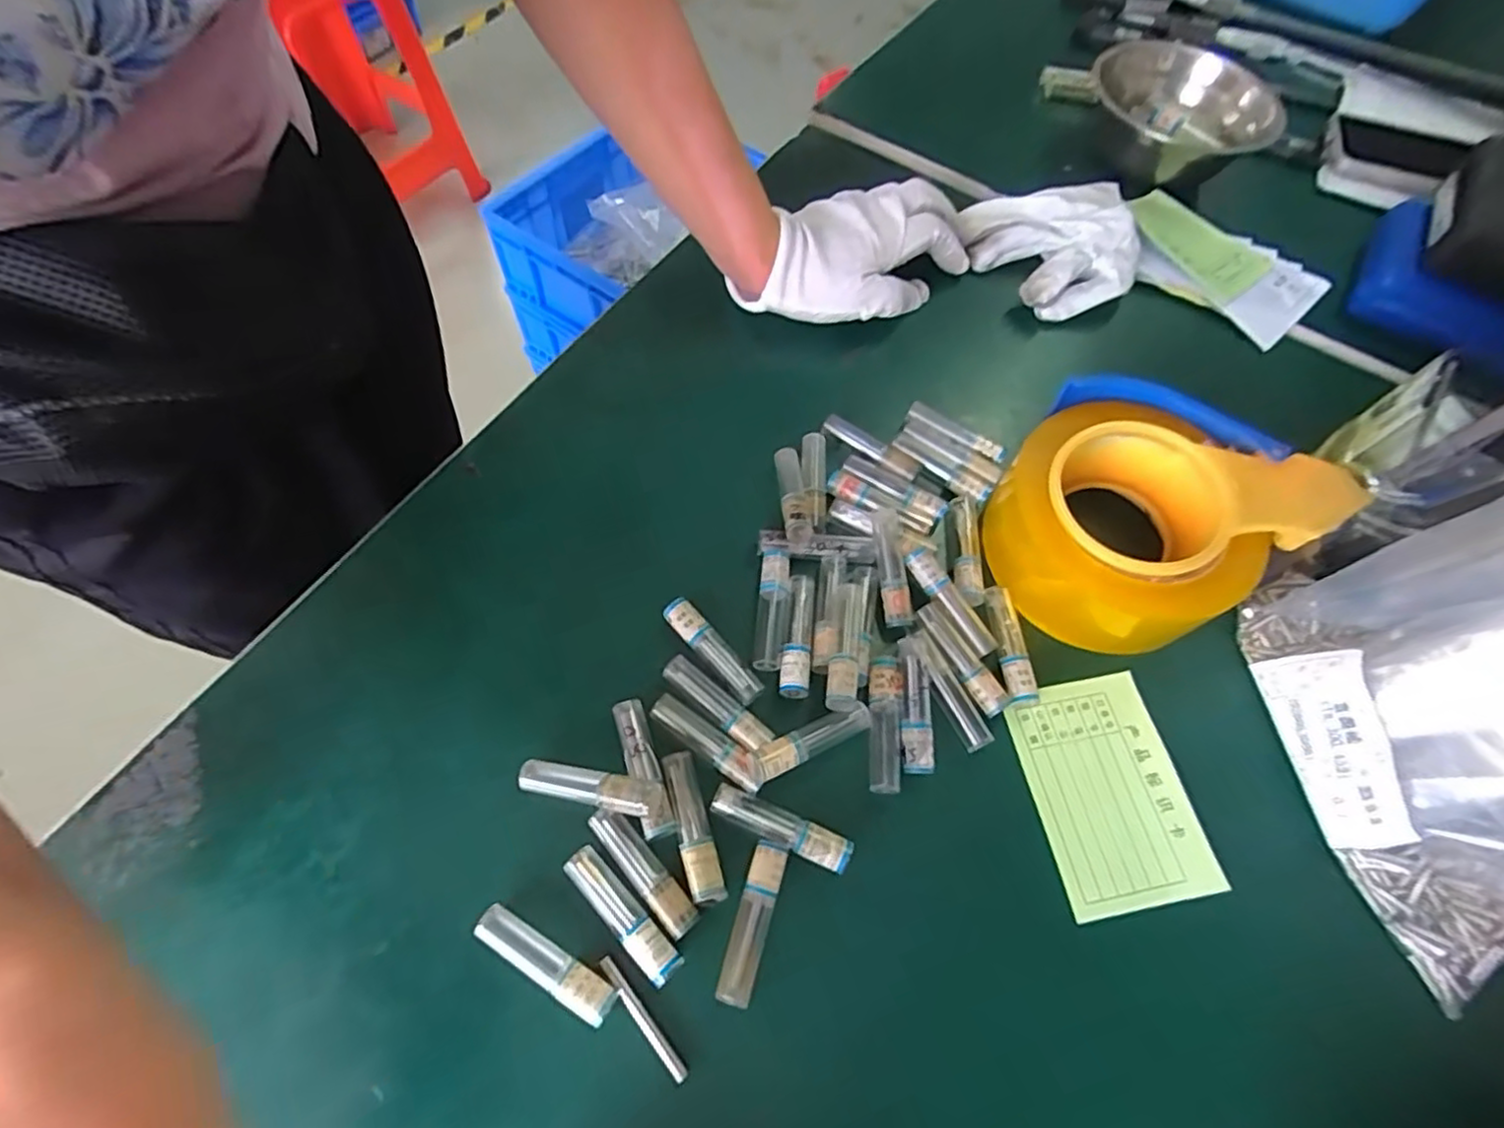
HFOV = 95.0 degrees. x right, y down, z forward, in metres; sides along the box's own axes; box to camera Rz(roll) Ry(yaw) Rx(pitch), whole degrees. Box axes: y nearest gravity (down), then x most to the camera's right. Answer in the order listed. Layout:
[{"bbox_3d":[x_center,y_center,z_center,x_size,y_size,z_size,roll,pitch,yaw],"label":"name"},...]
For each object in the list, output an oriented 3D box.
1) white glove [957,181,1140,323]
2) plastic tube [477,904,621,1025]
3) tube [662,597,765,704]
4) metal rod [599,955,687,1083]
[{"bbox_3d":[0.191,-0.199,0.436,0.103,0.035,0.096,-7,63,-6],"label":"white glove"},{"bbox_3d":[-0.077,0.149,0.258,0.058,0.011,0.013,31,66,12],"label":"plastic tube"},{"bbox_3d":[-0.018,0.039,0.314,0.013,0.010,0.057,-39,71,-20],"label":"tube"},{"bbox_3d":[-0.040,0.166,0.253,0.005,0.004,0.049,-36,70,-19],"label":"metal rod"}]

